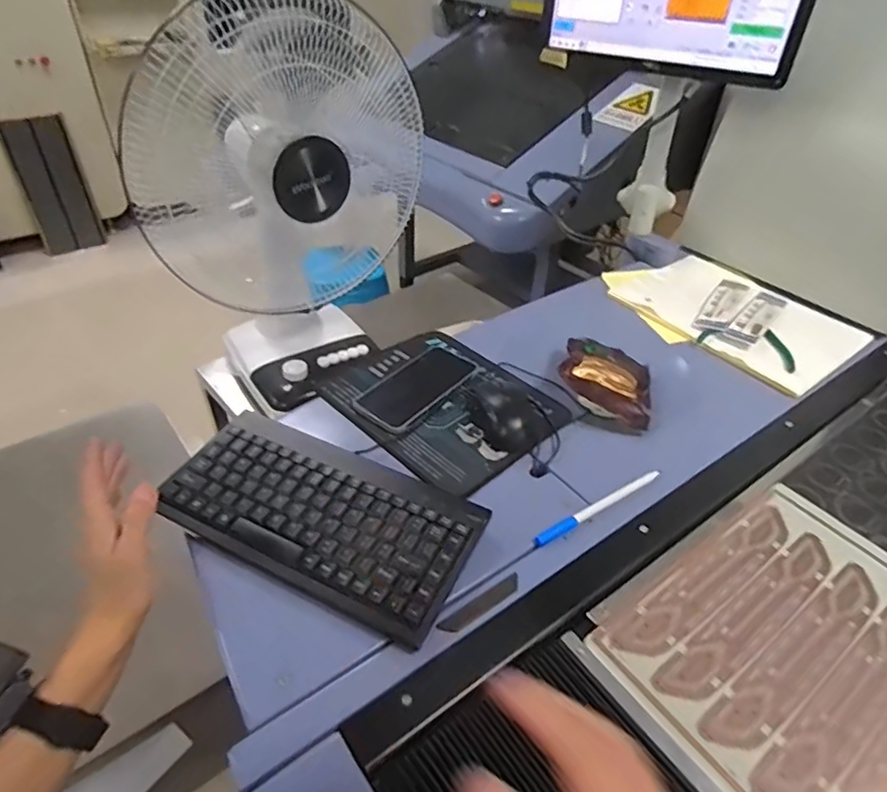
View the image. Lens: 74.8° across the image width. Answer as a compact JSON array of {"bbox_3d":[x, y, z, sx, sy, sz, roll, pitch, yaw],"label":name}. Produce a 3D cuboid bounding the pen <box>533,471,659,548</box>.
[{"bbox_3d":[0.159,0.110,0.584,0.170,0.006,0.012,-21,45,-27],"label":"pen"}]

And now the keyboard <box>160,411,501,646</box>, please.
[{"bbox_3d":[-0.117,0.109,0.544,0.288,0.031,0.145,19,41,18],"label":"keyboard"}]

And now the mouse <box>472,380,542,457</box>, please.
[{"bbox_3d":[0.073,0.021,0.669,0.063,0.032,0.104,-13,42,-20],"label":"mouse"}]

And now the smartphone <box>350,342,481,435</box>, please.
[{"bbox_3d":[-0.027,-0.014,0.712,0.081,0.012,0.172,28,45,27],"label":"smartphone"}]

